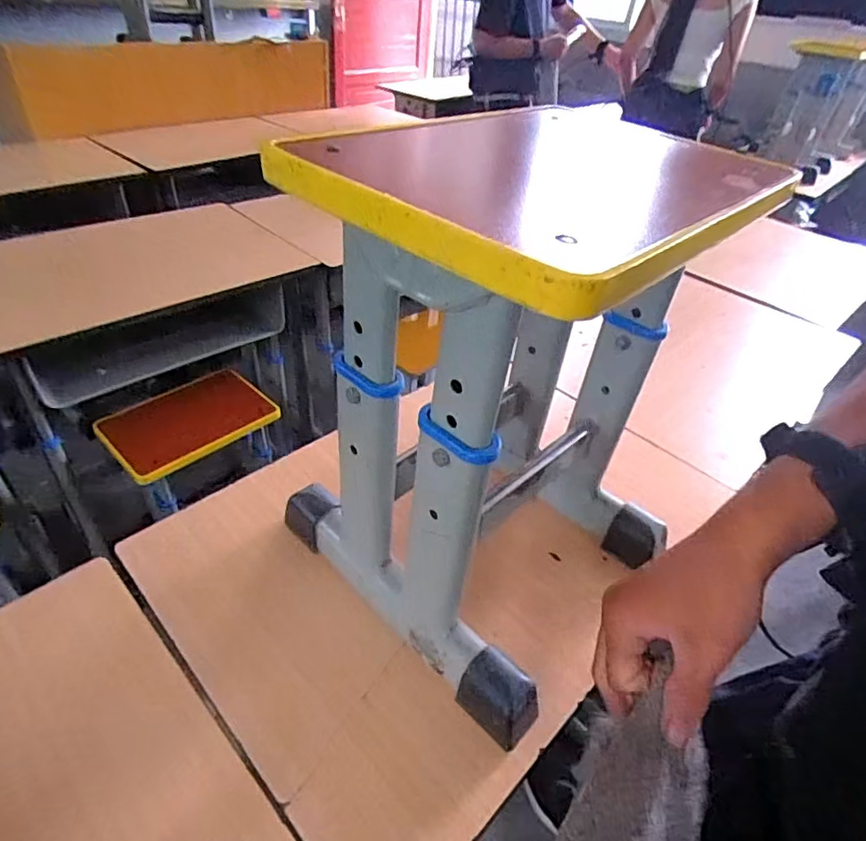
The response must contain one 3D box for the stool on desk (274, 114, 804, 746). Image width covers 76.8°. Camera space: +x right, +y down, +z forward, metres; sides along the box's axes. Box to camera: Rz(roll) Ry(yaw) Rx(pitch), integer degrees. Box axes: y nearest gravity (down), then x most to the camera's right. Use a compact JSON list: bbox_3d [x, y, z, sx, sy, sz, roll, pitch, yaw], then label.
[{"bbox_3d":[0.048,-0.015,0.509,0.303,0.426,0.307,34,46,30],"label":"stool on desk"}]

